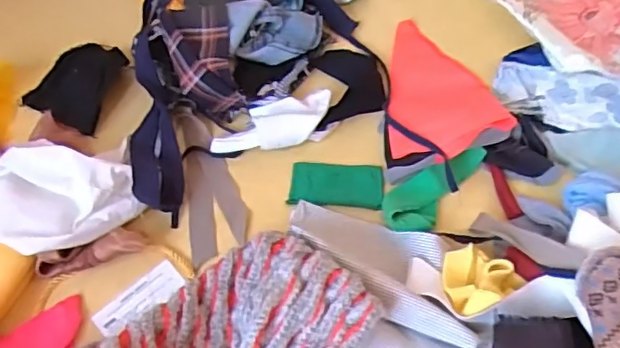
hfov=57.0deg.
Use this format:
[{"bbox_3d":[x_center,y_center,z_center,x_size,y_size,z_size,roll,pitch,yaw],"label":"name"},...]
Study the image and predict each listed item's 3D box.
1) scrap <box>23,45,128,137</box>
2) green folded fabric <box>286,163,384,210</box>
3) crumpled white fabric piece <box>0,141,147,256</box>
[{"bbox_3d":[-0.288,-0.118,0.715,0.103,0.028,0.122,21,61,15],"label":"scrap"},{"bbox_3d":[0.030,0.012,0.639,0.101,0.004,0.054,3,58,4],"label":"green folded fabric"},{"bbox_3d":[-0.274,0.025,0.604,0.176,0.062,0.127,19,61,14],"label":"crumpled white fabric piece"}]

